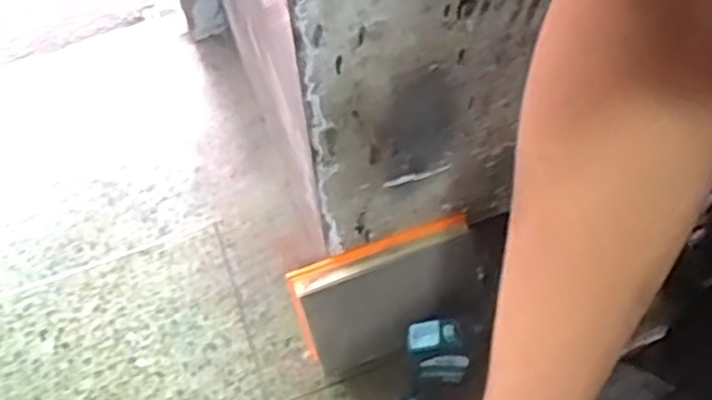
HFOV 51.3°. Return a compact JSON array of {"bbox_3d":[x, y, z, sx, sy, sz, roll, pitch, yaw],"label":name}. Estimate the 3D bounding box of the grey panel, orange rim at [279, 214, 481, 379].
[{"bbox_3d":[0.057,0.155,1.188,0.299,0.192,0.055,-21,30,-12],"label":"grey panel, orange rim"}]

